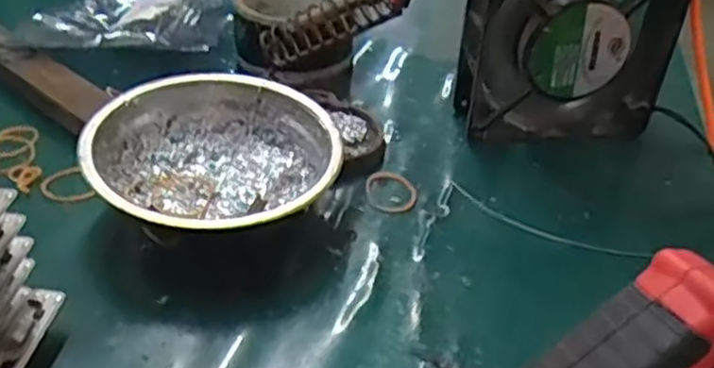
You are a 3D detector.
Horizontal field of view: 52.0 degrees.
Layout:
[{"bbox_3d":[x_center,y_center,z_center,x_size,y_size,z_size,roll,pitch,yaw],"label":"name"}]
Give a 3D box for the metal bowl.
[{"bbox_3d":[-0.073,-0.007,0.383,0.123,0.043,0.125,3,38,-3],"label":"metal bowl"}]

